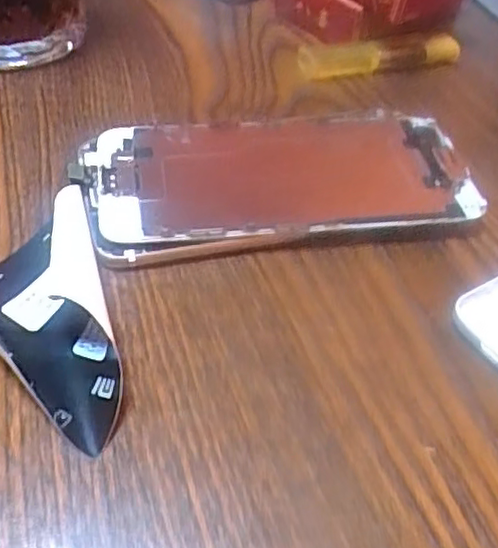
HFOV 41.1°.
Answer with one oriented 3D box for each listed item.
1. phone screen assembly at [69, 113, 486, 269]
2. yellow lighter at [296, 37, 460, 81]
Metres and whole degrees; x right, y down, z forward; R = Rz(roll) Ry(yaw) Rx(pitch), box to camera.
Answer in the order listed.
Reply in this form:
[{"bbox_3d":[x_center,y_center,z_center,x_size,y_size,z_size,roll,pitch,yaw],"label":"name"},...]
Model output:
[{"bbox_3d":[0.010,-0.035,0.244,0.135,0.012,0.067,-6,47,-12],"label":"phone screen assembly"},{"bbox_3d":[0.061,-0.105,0.316,0.078,0.013,0.018,-11,48,-16],"label":"yellow lighter"}]

